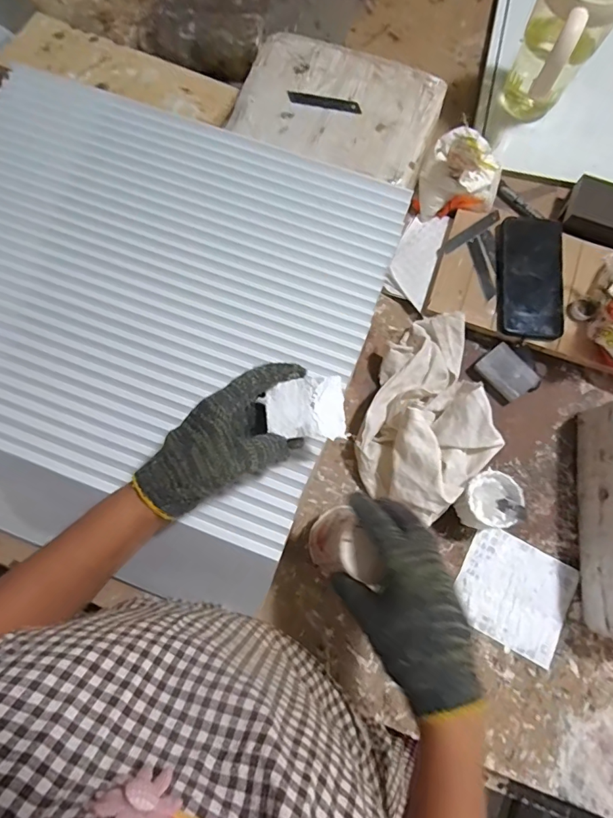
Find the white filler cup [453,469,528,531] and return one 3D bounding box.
[{"bbox_3d":[0.208,0.107,0.528,0.066,0.066,0.061,0,77,0],"label":"white filler cup"}]

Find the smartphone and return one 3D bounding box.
[{"bbox_3d":[0.300,-0.177,0.606,0.083,0.018,0.168,5,77,1],"label":"smartphone"}]

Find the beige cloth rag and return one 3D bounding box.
[{"bbox_3d":[0.157,-0.004,0.544,0.148,0.068,0.249,19,78,5],"label":"beige cloth rag"}]

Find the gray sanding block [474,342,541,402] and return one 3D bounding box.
[{"bbox_3d":[0.263,-0.047,0.592,0.047,0.020,0.068,-39,80,-8],"label":"gray sanding block"}]

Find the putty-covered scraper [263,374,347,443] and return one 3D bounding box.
[{"bbox_3d":[-0.001,0.001,0.410,0.070,0.012,0.054,-7,77,-1],"label":"putty-covered scraper"}]

